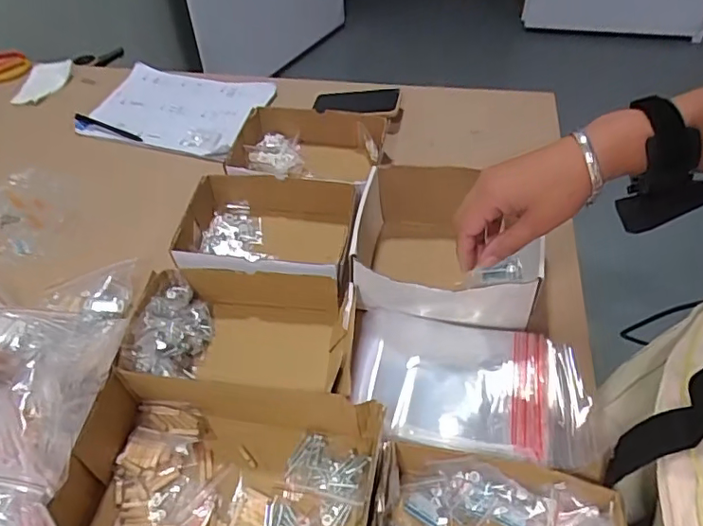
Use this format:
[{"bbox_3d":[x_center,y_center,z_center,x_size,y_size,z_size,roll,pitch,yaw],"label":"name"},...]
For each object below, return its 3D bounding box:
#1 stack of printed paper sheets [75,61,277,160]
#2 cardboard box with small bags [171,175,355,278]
[{"bbox_3d":[-0.301,-0.276,0.941,0.299,0.022,0.206,10,50,10],"label":"stack of printed paper sheets"},{"bbox_3d":[-0.114,-0.032,0.743,0.214,0.086,0.165,3,49,4],"label":"cardboard box with small bags"}]

